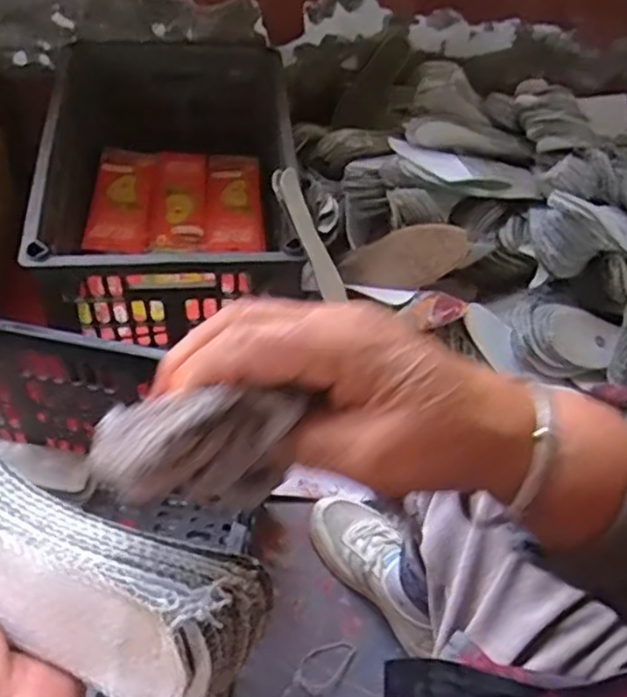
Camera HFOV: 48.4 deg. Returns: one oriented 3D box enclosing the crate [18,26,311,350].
[{"bbox_3d":[-0.213,-0.251,1.078,0.345,0.209,0.539,-3,52,-9],"label":"crate"}]

